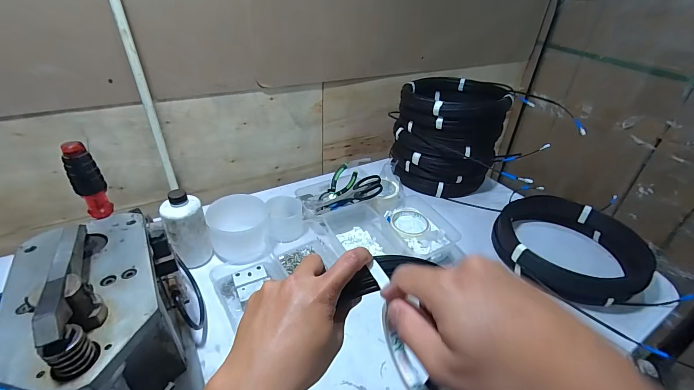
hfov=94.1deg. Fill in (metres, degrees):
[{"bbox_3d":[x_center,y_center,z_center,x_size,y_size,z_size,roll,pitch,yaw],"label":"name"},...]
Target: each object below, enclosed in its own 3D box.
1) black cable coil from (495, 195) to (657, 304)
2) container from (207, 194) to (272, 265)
[{"bbox_3d":[0.474,0.097,0.705,0.272,0.091,0.256,2,34,-2],"label":"black cable coil"},{"bbox_3d":[-0.228,0.073,0.690,0.121,0.096,0.123,-4,34,-11],"label":"container"}]

